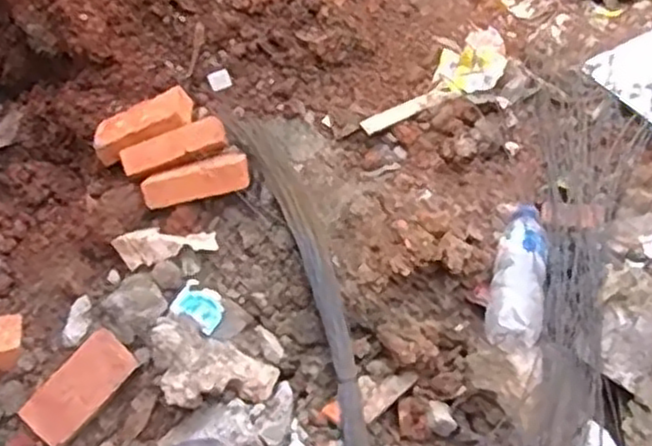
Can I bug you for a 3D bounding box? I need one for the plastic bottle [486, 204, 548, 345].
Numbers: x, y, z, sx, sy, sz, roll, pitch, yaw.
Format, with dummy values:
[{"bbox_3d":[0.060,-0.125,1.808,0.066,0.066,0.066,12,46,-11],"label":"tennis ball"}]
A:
[{"bbox_3d":[0.256,0.056,0.979,0.068,0.049,0.238,12,46,11],"label":"plastic bottle"}]

